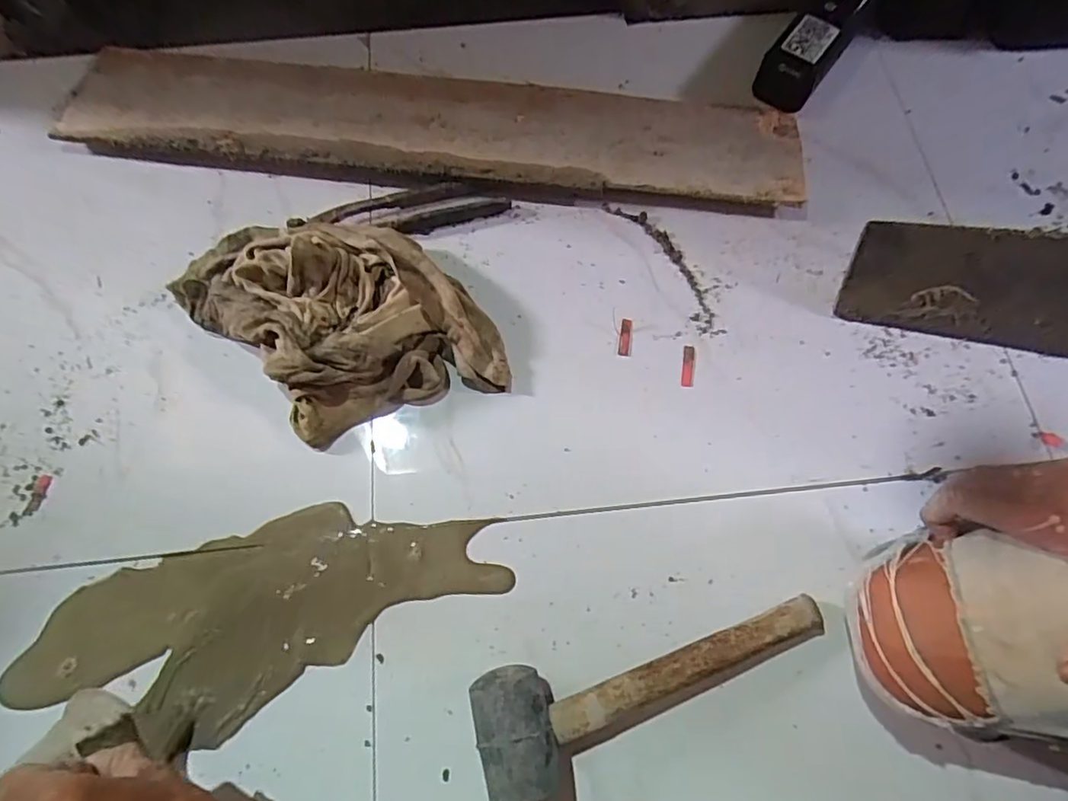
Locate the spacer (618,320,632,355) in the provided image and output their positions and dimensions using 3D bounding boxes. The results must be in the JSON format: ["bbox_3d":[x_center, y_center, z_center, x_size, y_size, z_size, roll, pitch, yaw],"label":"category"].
[{"bbox_3d":[0.088,-0.061,0.556,0.011,0.004,0.037,6,70,2],"label":"spacer"}]

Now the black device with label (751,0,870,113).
[{"bbox_3d":[0.312,-0.396,0.626,0.059,0.051,0.159,39,75,13],"label":"black device with label"}]

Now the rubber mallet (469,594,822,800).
[{"bbox_3d":[0.092,0.210,0.429,0.276,0.058,0.084,-16,71,-6],"label":"rubber mallet"}]

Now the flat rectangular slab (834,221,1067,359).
[{"bbox_3d":[0.439,-0.098,0.520,0.291,0.111,0.007,8,33,6],"label":"flat rectangular slab"}]

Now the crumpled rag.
[{"bbox_3d":[-0.183,-0.087,0.539,0.302,0.054,0.198,43,76,14],"label":"crumpled rag"}]

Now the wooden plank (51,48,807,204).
[{"bbox_3d":[-0.119,-0.308,0.627,0.780,0.030,0.153,8,70,3],"label":"wooden plank"}]

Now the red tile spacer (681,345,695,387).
[{"bbox_3d":[0.146,-0.033,0.546,0.010,0.004,0.040,7,70,3],"label":"red tile spacer"}]

